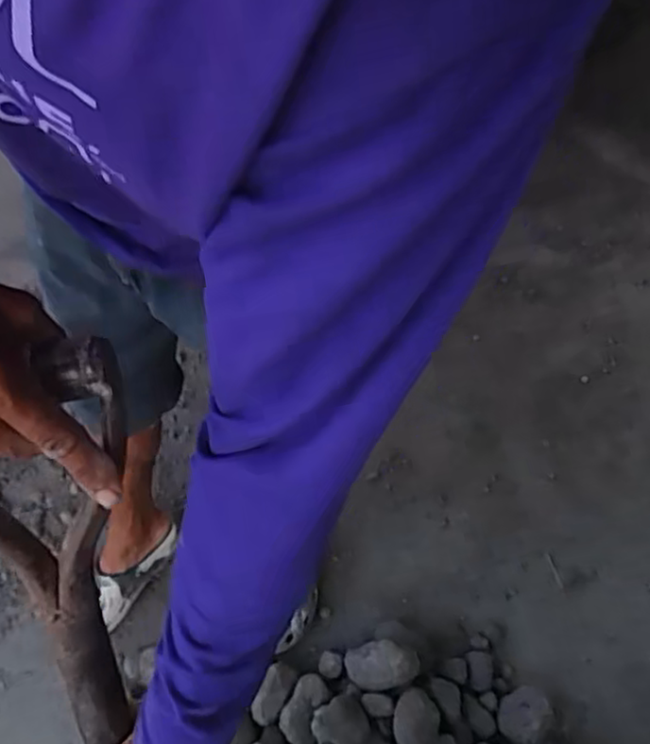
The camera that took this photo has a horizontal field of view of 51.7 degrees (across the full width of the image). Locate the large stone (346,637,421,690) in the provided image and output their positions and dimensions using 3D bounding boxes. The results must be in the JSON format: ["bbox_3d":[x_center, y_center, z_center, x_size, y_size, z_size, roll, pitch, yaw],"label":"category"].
[{"bbox_3d":[0.084,0.444,1.015,0.108,0.085,0.071,-6,58,-1],"label":"large stone"}]

